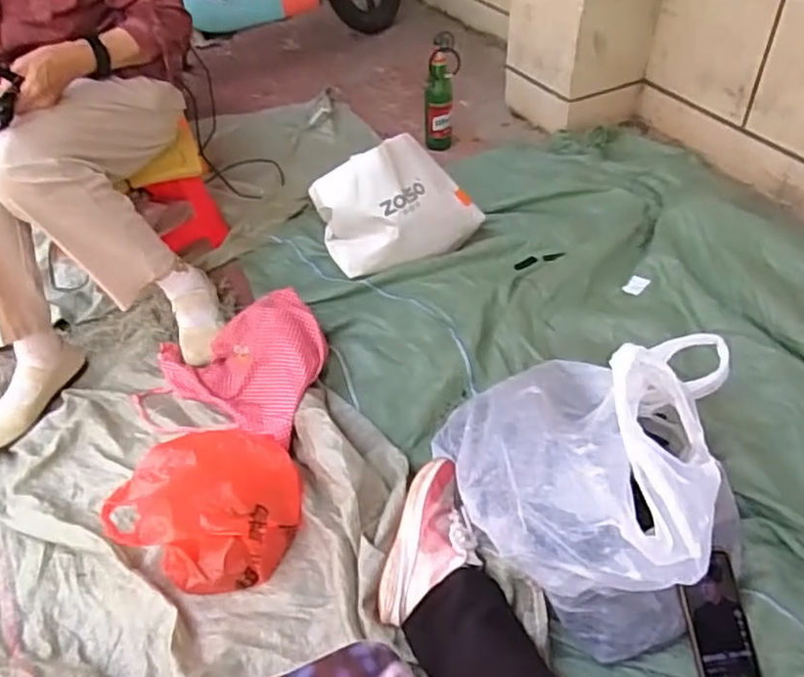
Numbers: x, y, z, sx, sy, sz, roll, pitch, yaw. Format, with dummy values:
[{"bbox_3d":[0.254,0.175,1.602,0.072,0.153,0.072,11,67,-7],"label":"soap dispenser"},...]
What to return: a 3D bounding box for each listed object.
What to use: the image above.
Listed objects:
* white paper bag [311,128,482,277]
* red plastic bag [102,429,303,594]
[{"bbox_3d":[0.002,-0.269,1.340,0.311,0.211,0.169,-22,46,-19],"label":"white paper bag"},{"bbox_3d":[-0.261,0.223,0.941,0.204,0.150,0.220,15,48,19],"label":"red plastic bag"}]

